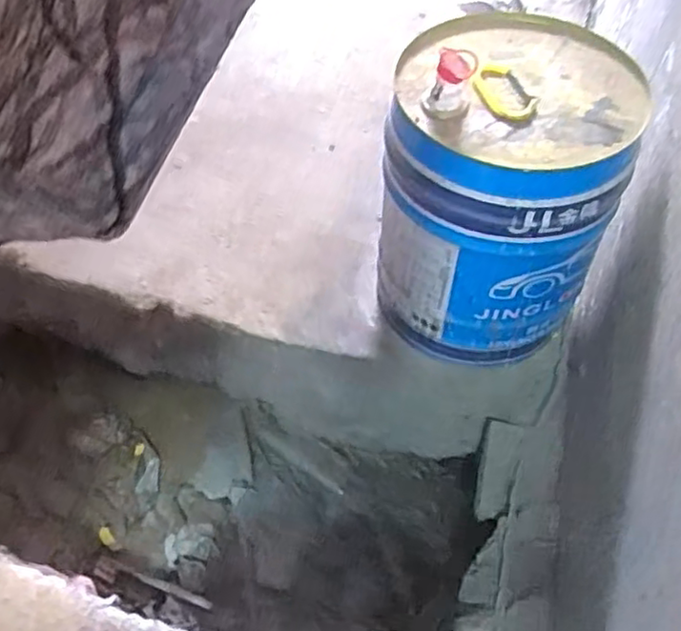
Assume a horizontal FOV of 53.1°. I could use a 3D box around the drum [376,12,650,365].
[{"bbox_3d":[0.185,-0.137,0.825,0.247,0.341,0.255,13,54,11],"label":"drum"}]

